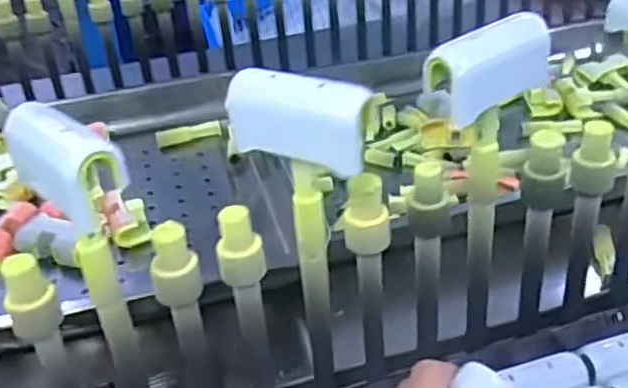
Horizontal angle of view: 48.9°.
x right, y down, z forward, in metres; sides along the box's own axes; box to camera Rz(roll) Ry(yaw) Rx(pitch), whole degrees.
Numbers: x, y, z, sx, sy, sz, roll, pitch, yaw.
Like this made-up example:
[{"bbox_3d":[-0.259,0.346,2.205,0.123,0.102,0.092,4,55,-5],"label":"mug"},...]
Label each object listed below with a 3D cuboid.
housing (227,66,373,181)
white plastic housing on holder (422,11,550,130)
[{"bbox_3d":[-0.008,-0.038,0.347,0.073,0.039,0.024,15,37,30],"label":"housing"},{"bbox_3d":[0.095,-0.071,0.377,0.074,0.040,0.025,-26,37,-29],"label":"white plastic housing on holder"}]

